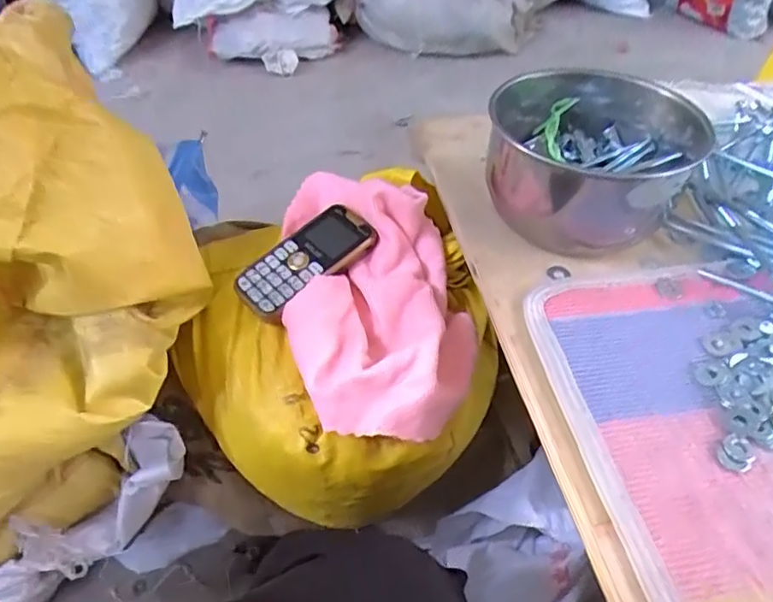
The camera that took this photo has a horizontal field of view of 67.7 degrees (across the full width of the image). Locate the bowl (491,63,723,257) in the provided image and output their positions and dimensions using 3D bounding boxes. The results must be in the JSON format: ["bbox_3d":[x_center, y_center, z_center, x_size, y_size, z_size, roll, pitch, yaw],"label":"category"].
[{"bbox_3d":[0.166,-0.118,0.484,0.157,0.095,0.153,1,47,-1],"label":"bowl"}]

